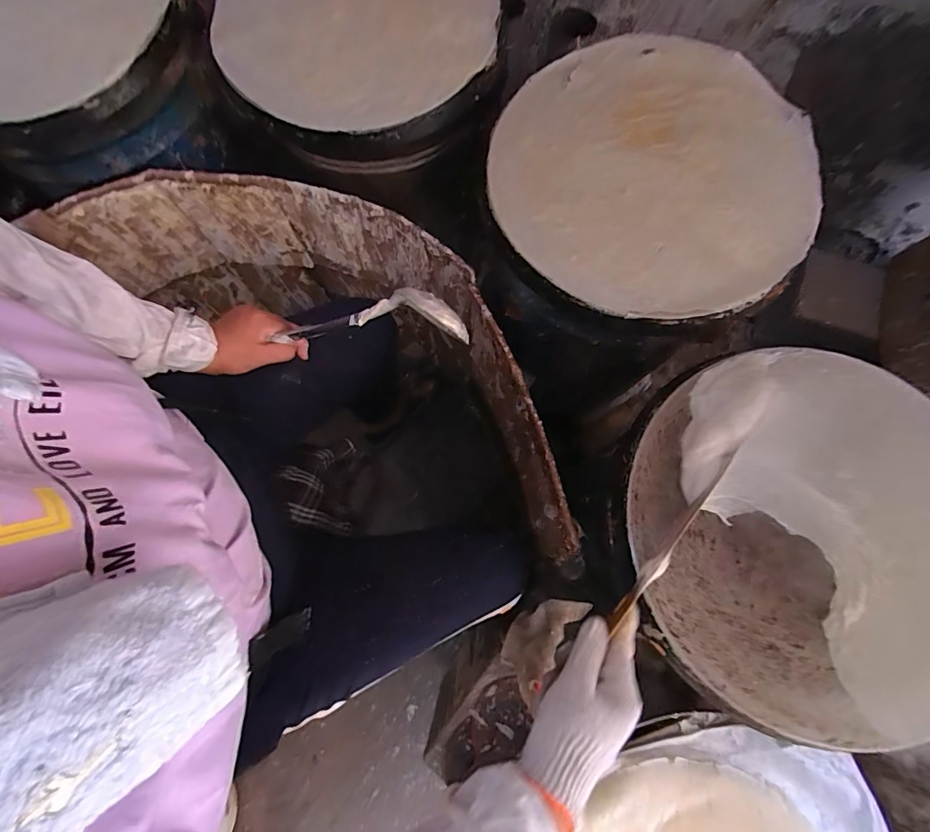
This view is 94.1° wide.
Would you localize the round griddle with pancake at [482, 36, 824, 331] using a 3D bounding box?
[{"bbox_3d":[0.230,-0.307,0.531,0.371,0.034,0.418,20,75,6],"label":"round griddle with pancake"}]

